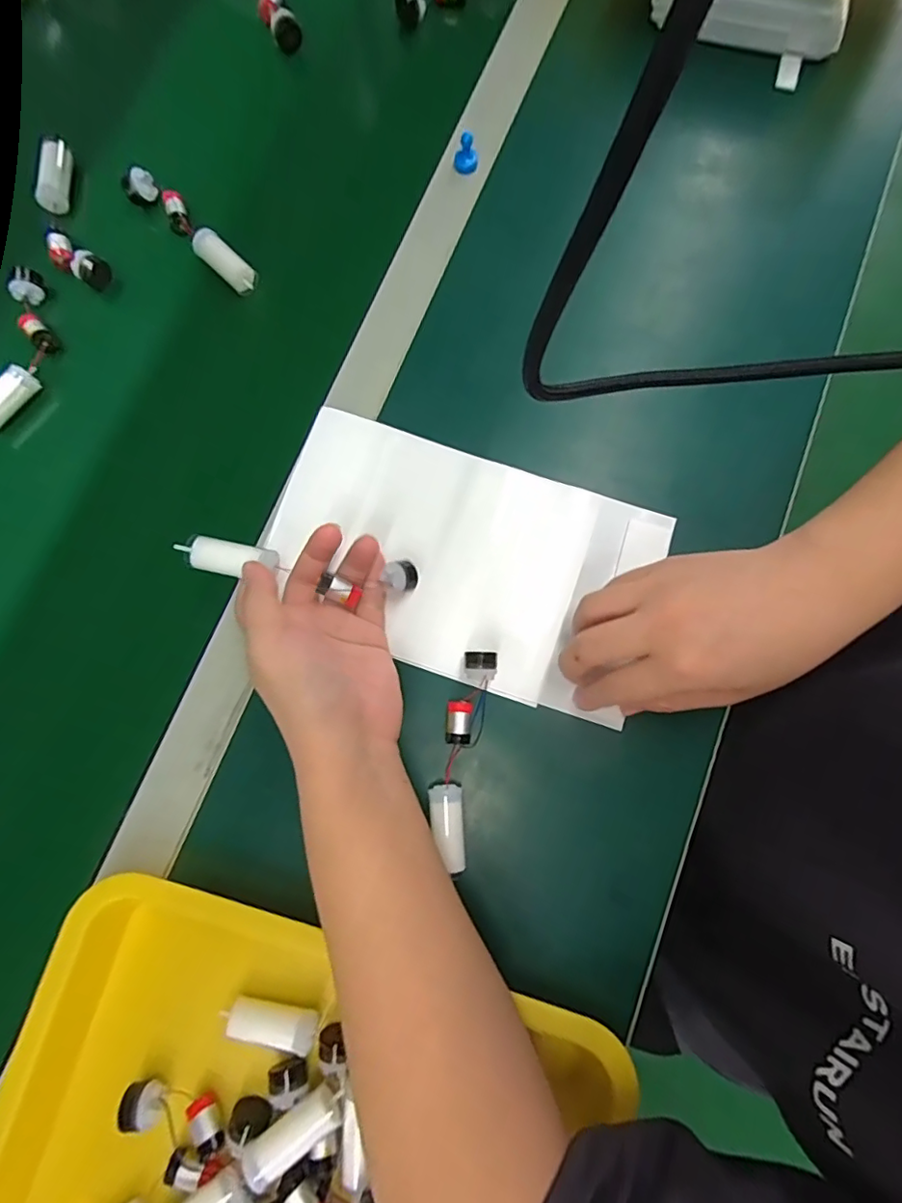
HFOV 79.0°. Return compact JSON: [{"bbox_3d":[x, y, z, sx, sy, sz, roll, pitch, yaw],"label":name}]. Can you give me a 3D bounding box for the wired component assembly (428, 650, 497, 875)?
[{"bbox_3d":[0.006,0.096,0.343,0.026,0.021,0.129,10,82,4],"label":"wired component assembly"}]

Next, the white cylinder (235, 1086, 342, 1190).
[{"bbox_3d":[-0.086,0.286,0.291,0.058,0.017,0.019,-33,82,-2],"label":"white cylinder"}]

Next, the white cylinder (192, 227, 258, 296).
[{"bbox_3d":[-0.172,-0.259,0.417,0.058,0.016,0.020,42,86,7],"label":"white cylinder"}]

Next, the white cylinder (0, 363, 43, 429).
[{"bbox_3d":[-0.324,-0.149,0.398,0.016,0.018,0.056,38,85,7],"label":"white cylinder"}]

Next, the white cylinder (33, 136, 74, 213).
[{"bbox_3d":[-0.313,-0.336,0.433,0.019,0.019,0.050,3,82,3],"label":"white cylinder"}]

